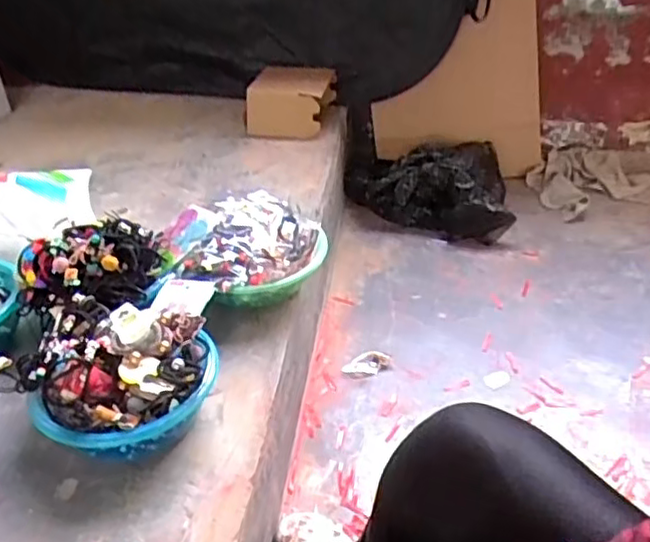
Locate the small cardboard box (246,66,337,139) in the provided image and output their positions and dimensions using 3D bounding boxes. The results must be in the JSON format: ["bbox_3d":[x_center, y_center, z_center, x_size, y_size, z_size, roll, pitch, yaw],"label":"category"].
[{"bbox_3d":[-0.090,-0.447,1.685,0.205,0.125,0.197,3,34,7],"label":"small cardboard box"}]

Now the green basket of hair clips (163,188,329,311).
[{"bbox_3d":[-0.142,-0.017,1.056,0.274,0.123,0.208,-20,38,-24],"label":"green basket of hair clips"}]

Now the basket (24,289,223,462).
[{"bbox_3d":[-0.250,0.135,0.819,0.220,0.130,0.219,-3,34,-1],"label":"basket"}]

